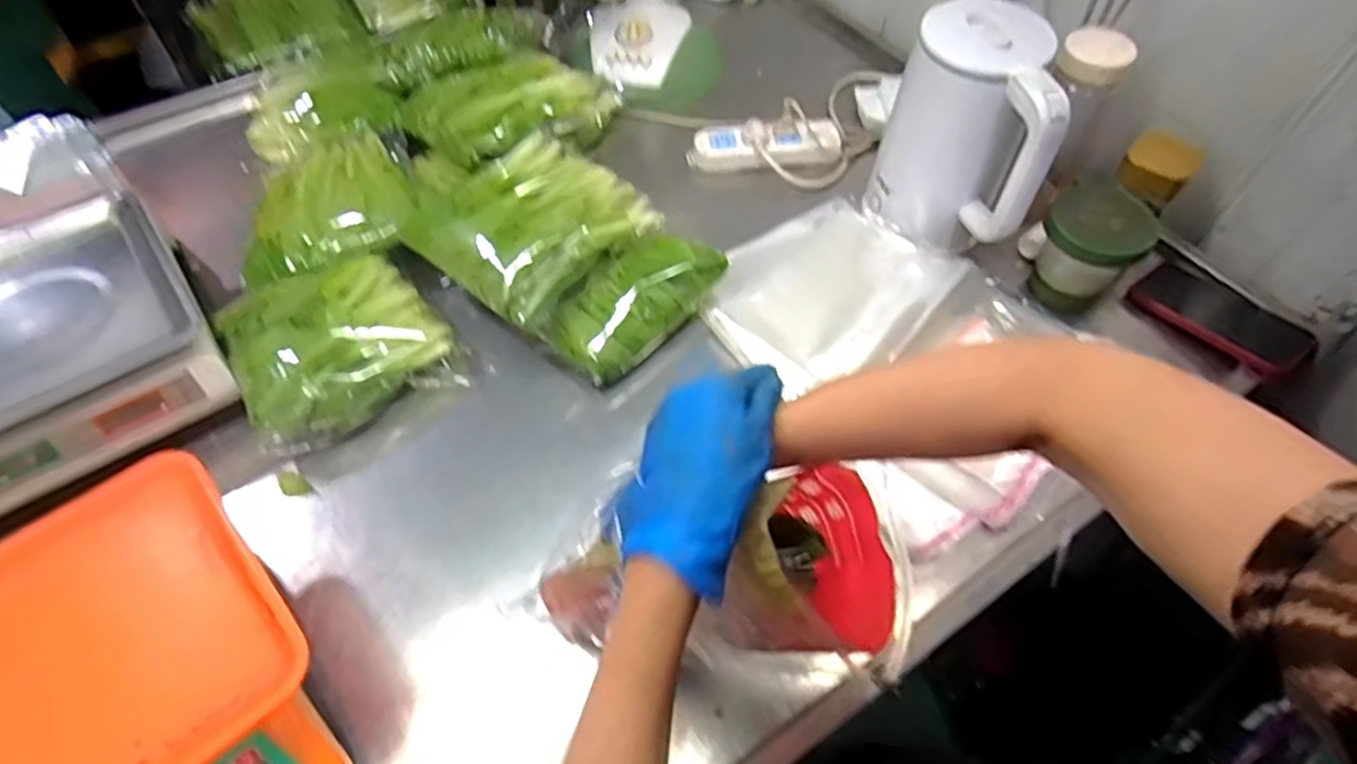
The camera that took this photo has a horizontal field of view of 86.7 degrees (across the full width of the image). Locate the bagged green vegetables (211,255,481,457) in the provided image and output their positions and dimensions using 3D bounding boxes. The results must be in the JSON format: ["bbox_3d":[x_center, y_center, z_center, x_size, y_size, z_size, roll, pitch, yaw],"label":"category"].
[{"bbox_3d":[-0.333,-0.040,0.721,0.198,0.069,0.179,-25,60,-17],"label":"bagged green vegetables"}]

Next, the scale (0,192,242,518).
[{"bbox_3d":[-0.623,-0.015,0.658,0.328,0.086,0.258,-30,62,-19],"label":"scale"}]

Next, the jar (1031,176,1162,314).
[{"bbox_3d":[0.422,-0.138,0.749,0.094,0.099,0.099,1,56,-1],"label":"jar"}]

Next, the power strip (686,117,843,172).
[{"bbox_3d":[0.109,-0.297,0.902,0.186,0.040,0.061,2,56,0],"label":"power strip"}]

